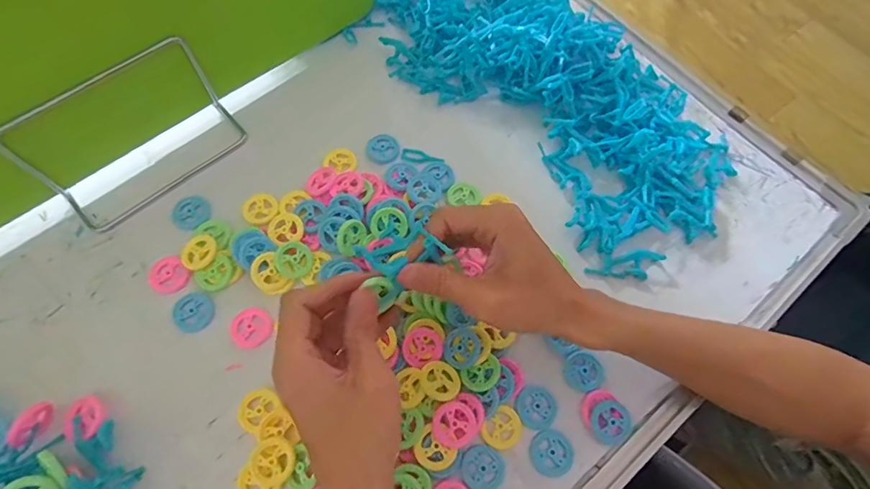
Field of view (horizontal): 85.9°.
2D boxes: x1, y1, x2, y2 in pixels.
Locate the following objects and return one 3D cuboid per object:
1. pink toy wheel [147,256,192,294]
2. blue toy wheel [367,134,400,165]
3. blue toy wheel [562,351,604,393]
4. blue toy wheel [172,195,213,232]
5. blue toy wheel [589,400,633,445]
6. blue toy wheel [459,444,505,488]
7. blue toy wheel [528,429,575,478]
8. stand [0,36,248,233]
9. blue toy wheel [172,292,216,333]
[{"bbox_3d":[-0.210,0.024,0.368,0.034,0.004,0.028,39,71,14],"label":"pink toy wheel"},{"bbox_3d":[-0.048,-0.087,0.426,0.029,0.004,0.028,-33,86,-8],"label":"blue toy wheel"},{"bbox_3d":[0.112,0.095,0.353,0.028,0.004,0.029,1,67,-2],"label":"blue toy wheel"},{"bbox_3d":[-0.205,-0.026,0.396,0.029,0.012,0.028,1,67,-2],"label":"blue toy wheel"},{"bbox_3d":[0.127,0.129,0.338,0.029,0.005,0.028,1,67,-2],"label":"blue toy wheel"},{"bbox_3d":[0.033,0.155,0.322,0.029,0.004,0.030,1,67,-2],"label":"blue toy wheel"},{"bbox_3d":[0.082,0.147,0.330,0.030,0.004,0.030,1,67,-2],"label":"blue toy wheel"},{"bbox_3d":[-0.242,-0.088,0.376,0.150,0.083,0.055,-41,74,-17],"label":"stand"},{"bbox_3d":[-0.185,0.052,0.359,0.029,0.006,0.027,1,67,-2],"label":"blue toy wheel"}]

